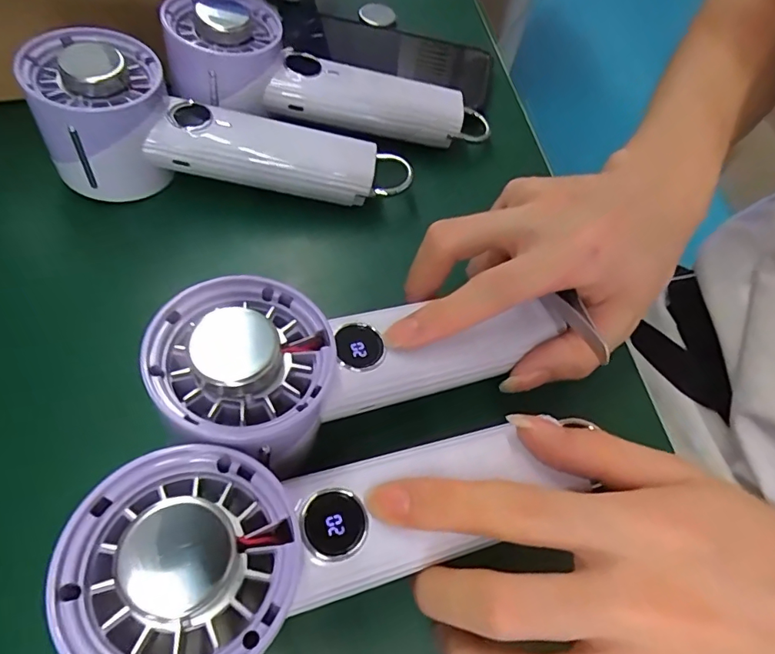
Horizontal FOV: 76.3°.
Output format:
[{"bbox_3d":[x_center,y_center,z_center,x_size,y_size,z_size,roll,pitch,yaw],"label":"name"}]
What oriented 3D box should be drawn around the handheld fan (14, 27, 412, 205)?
[{"bbox_3d":[-0.085,-0.098,0.272,0.192,0.060,0.058,9,57,-14],"label":"handheld fan"}]

